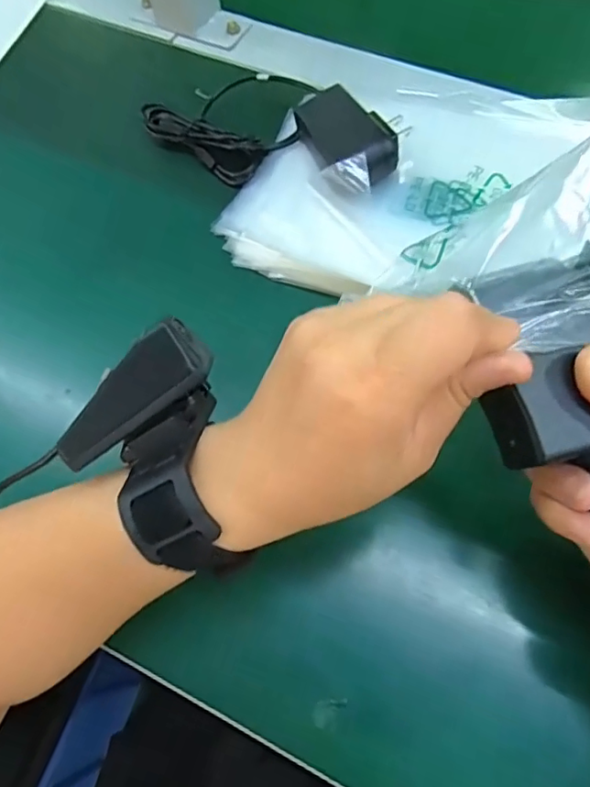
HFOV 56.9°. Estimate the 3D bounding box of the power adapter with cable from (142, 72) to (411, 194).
[{"bbox_3d":[-0.017,-0.180,0.375,0.189,0.047,0.088,17,67,27],"label":"power adapter with cable"}]

